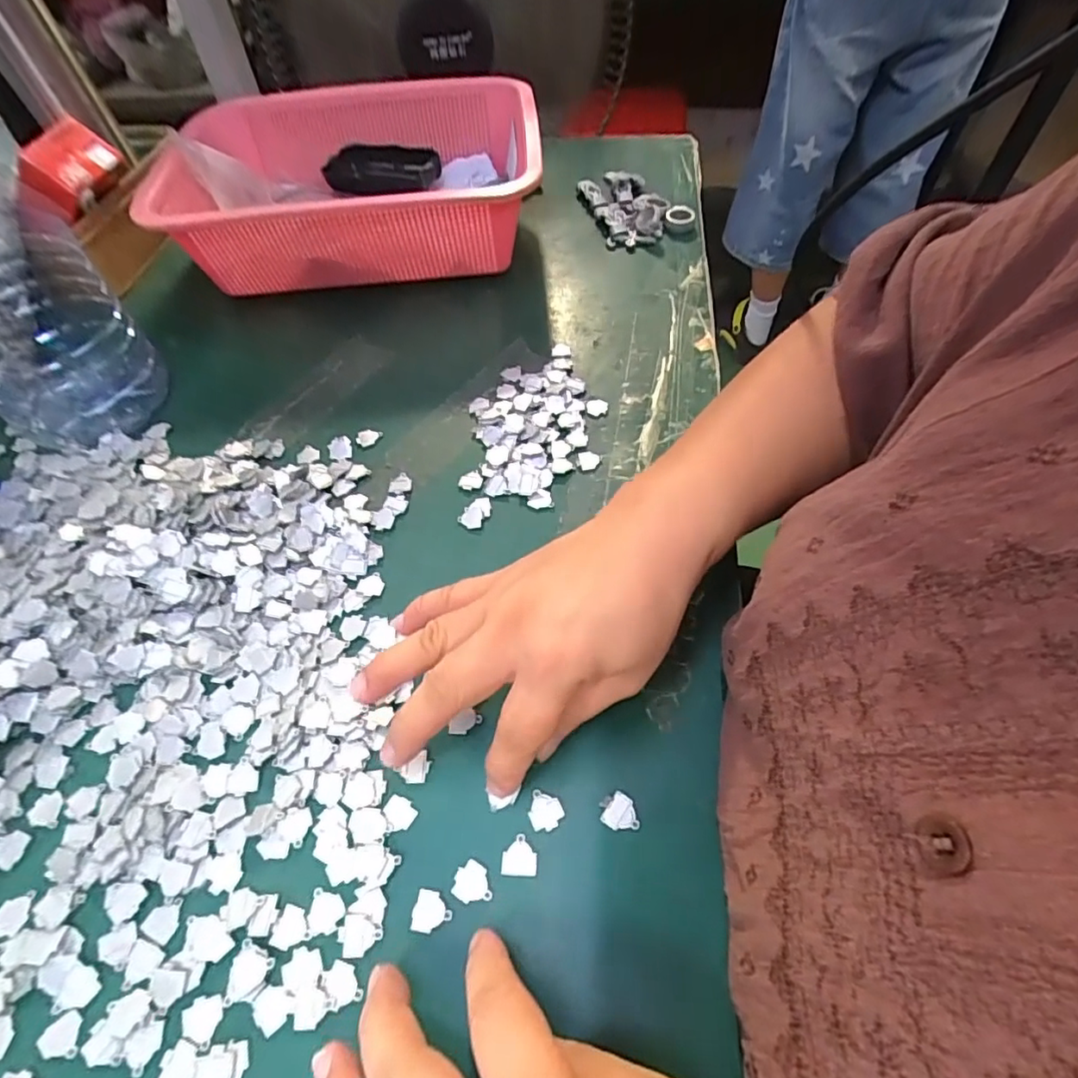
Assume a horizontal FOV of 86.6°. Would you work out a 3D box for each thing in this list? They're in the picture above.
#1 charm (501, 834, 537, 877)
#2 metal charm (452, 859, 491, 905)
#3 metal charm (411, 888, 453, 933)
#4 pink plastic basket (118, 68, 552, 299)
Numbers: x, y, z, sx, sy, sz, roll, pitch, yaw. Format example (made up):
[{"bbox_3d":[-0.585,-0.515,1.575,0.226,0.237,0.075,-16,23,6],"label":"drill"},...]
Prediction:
[{"bbox_3d":[-0.008,0.130,0.236,0.014,0.004,0.015,2,55,4],"label":"charm"},{"bbox_3d":[-0.028,0.139,0.232,0.015,0.004,0.015,-1,55,2],"label":"metal charm"},{"bbox_3d":[-0.043,0.148,0.227,0.016,0.004,0.015,2,55,4],"label":"metal charm"},{"bbox_3d":[-0.152,-0.298,0.488,0.277,0.093,0.224,-2,55,1],"label":"pink plastic basket"}]

